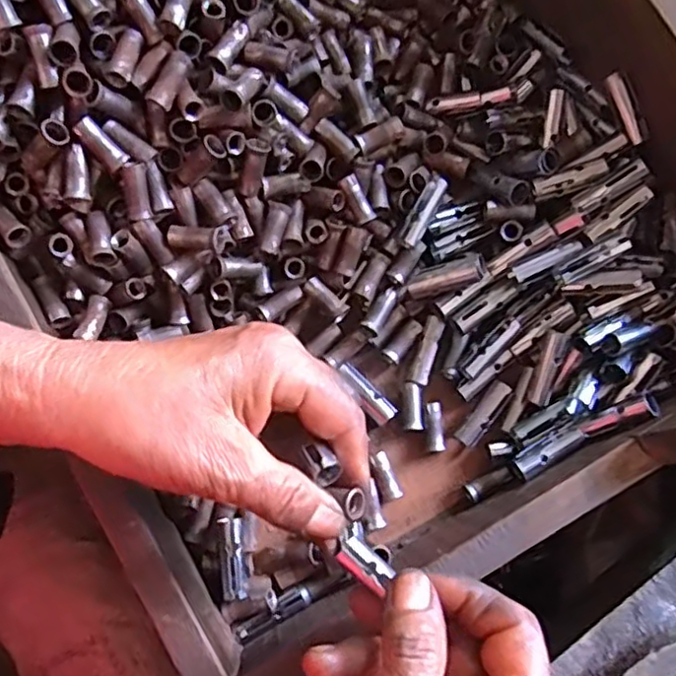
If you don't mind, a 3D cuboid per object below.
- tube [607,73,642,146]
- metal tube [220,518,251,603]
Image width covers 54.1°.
[{"bbox_3d":[0.143,-0.114,0.329,0.006,0.005,0.036,-28,101,-7],"label":"tube"},{"bbox_3d":[-0.050,0.106,0.317,0.013,0.011,0.037,-7,76,-2],"label":"metal tube"}]

